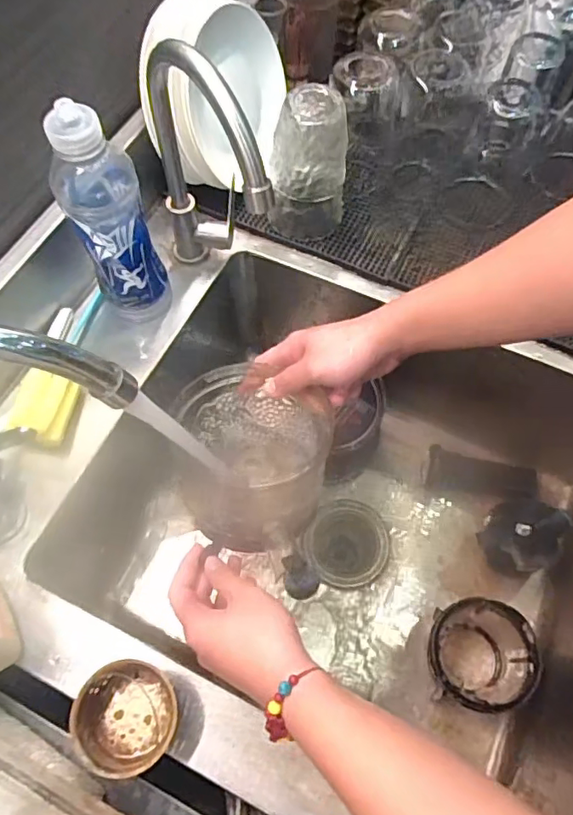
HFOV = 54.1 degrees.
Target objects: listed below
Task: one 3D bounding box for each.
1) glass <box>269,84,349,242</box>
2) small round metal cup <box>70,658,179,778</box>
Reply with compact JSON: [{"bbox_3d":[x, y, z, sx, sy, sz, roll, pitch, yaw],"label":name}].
[{"bbox_3d":[0.024,-0.254,0.595,0.082,0.143,0.069,5,64,2],"label":"glass"},{"bbox_3d":[-0.120,0.233,0.425,0.073,0.045,0.070,0,64,-1],"label":"small round metal cup"}]

